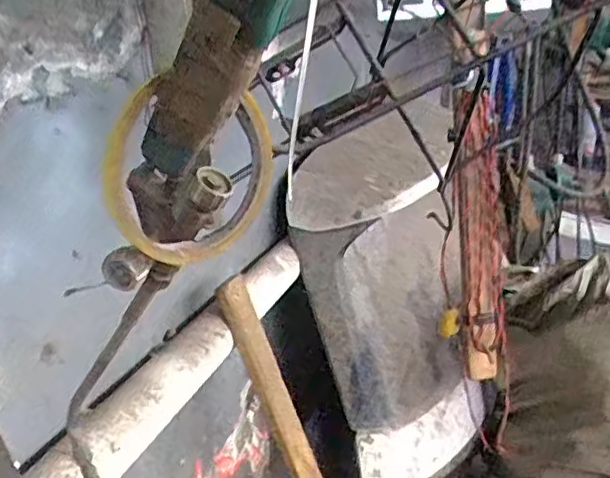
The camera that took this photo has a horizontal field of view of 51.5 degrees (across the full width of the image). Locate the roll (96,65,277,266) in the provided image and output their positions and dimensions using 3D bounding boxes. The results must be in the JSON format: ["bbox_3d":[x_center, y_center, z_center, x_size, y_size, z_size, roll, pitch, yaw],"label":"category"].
[{"bbox_3d":[-0.055,-0.034,0.305,0.081,0.086,0.017,-15,25,-29],"label":"roll"}]

